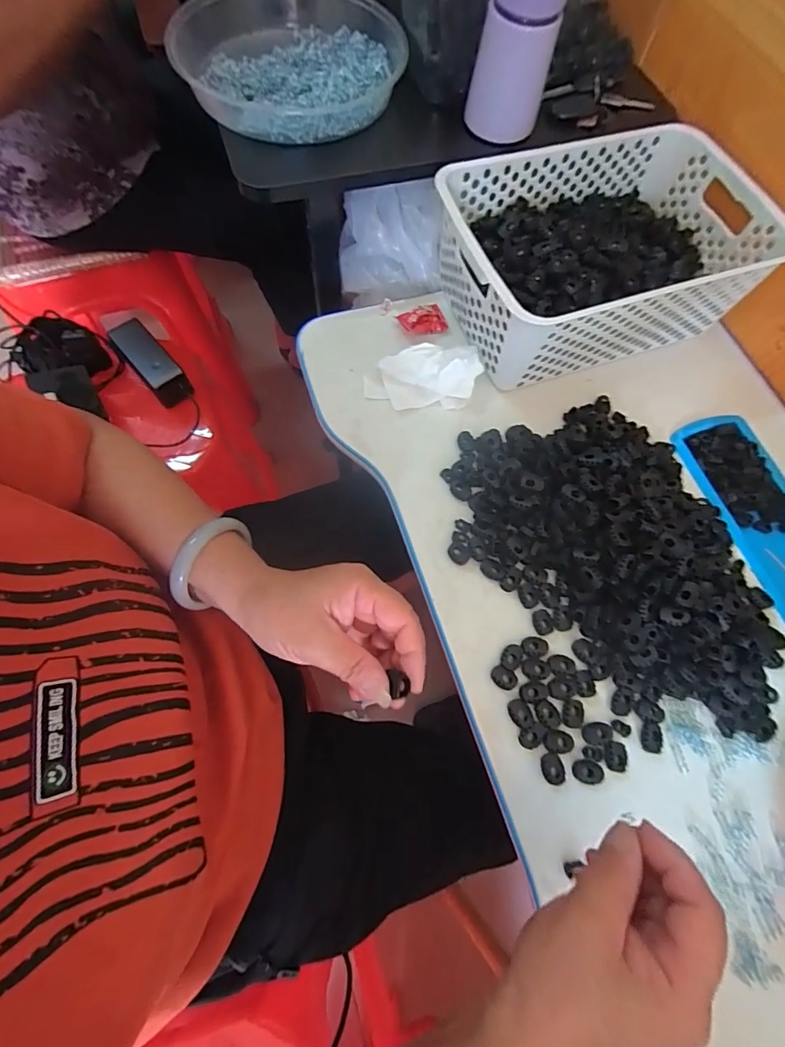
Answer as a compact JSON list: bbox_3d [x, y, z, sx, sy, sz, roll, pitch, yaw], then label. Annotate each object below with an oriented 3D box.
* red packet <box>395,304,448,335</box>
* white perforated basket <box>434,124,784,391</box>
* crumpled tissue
[{"bbox_3d":[0.033,-0.220,0.483,0.048,0.016,0.033,-17,71,-8],"label":"red packet"},{"bbox_3d":[0.206,-0.272,0.456,0.310,0.098,0.205,-18,71,-9],"label":"white perforated basket"},{"bbox_3d":[0.029,-0.152,0.452,0.112,0.034,0.065,0,69,-2],"label":"crumpled tissue"}]

